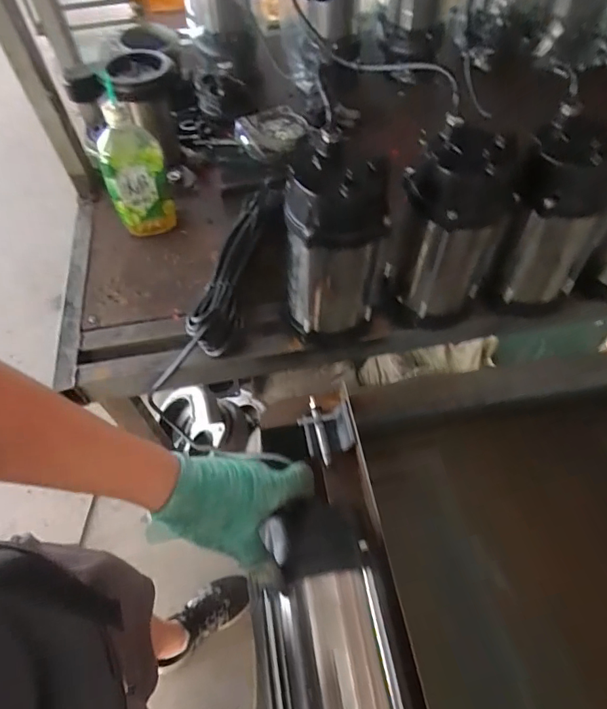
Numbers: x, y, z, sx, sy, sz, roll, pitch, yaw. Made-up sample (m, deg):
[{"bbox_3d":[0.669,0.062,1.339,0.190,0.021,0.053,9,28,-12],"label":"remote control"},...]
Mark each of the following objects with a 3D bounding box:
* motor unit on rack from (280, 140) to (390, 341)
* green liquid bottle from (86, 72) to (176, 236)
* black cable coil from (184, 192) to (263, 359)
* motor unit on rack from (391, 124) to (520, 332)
[{"bbox_3d":[0.040,-0.129,0.619,0.124,0.245,0.102,4,56,4],"label":"motor unit on rack"},{"bbox_3d":[-0.283,-0.295,0.789,0.101,0.190,0.063,-16,57,-10],"label":"green liquid bottle"},{"bbox_3d":[-0.116,-0.146,0.773,0.077,0.076,0.350,4,56,4],"label":"black cable coil"},{"bbox_3d":[0.200,-0.160,0.641,0.135,0.249,0.116,0,56,2],"label":"motor unit on rack"}]

